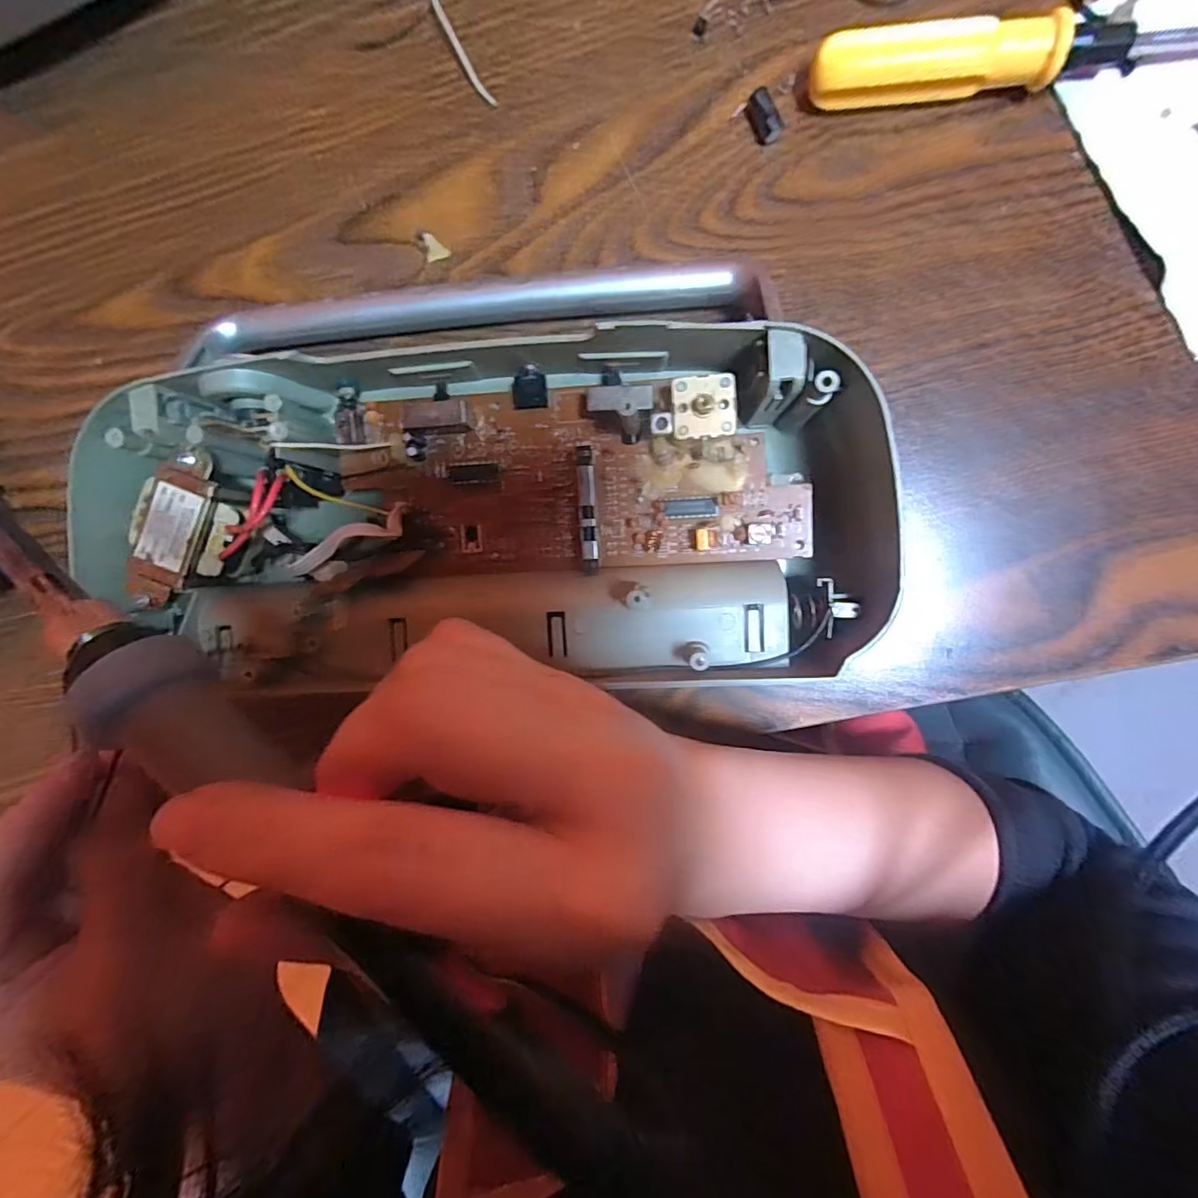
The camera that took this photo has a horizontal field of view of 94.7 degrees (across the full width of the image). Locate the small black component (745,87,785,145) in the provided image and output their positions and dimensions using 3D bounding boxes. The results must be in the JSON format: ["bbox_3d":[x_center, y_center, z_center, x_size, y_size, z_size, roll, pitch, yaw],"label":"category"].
[{"bbox_3d":[0.063,-0.182,0.208,0.008,0.009,0.018,-32,93,7],"label":"small black component"}]

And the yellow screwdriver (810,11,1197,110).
[{"bbox_3d":[0.148,-0.189,0.193,0.141,0.020,0.016,2,96,4],"label":"yellow screwdriver"}]

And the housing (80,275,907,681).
[{"bbox_3d":[-0.040,-0.047,0.207,0.272,0.055,0.147,-1,96,5],"label":"housing"}]

